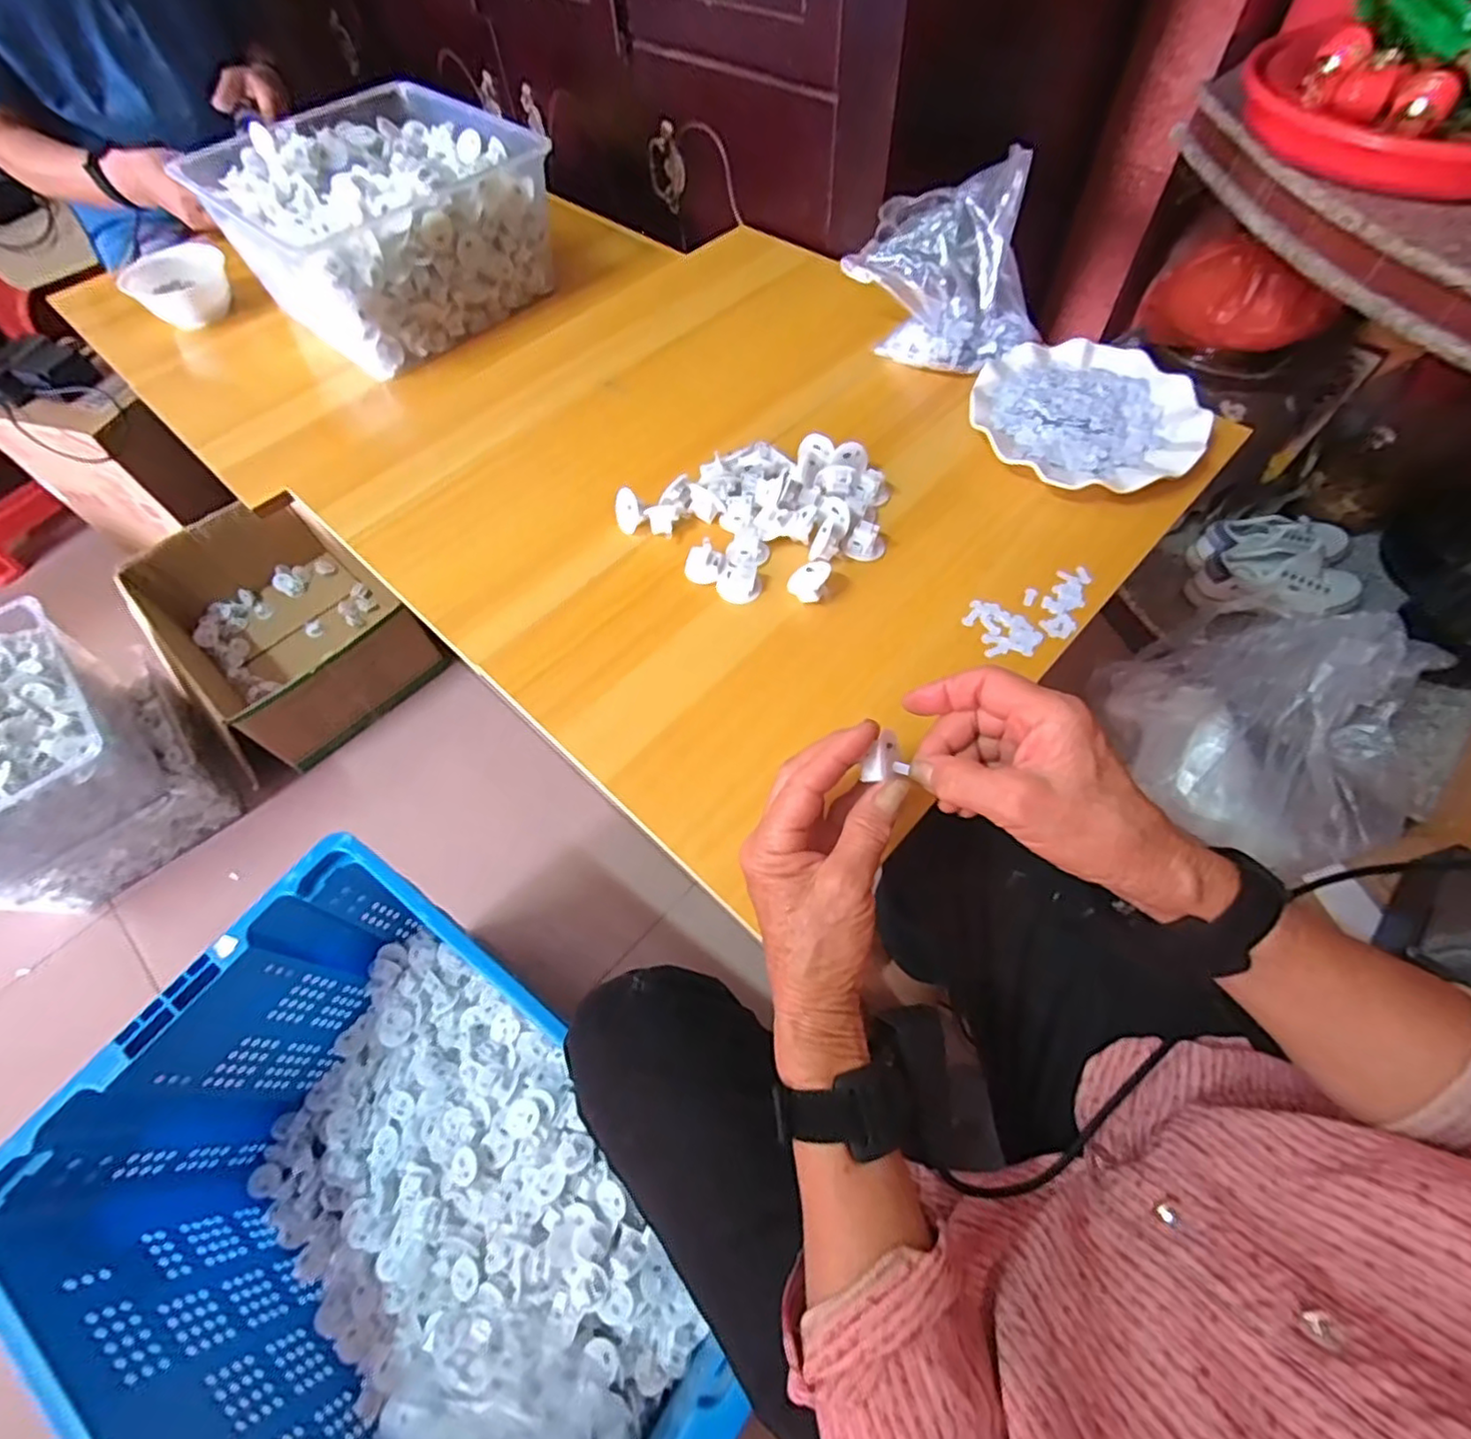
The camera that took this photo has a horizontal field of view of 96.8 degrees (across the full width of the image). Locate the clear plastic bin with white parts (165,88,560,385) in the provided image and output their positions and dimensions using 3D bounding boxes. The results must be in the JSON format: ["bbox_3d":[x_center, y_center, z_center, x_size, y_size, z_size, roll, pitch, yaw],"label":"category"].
[{"bbox_3d":[-0.394,-0.565,0.746,0.292,0.138,0.290,39,69,22],"label":"clear plastic bin with white parts"}]

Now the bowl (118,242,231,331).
[{"bbox_3d":[-0.665,-0.523,0.788,0.115,0.049,0.097,-38,66,-17],"label":"bowl"}]

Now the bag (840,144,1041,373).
[{"bbox_3d":[0.191,-0.404,0.581,0.114,0.117,0.147,-33,64,-15],"label":"bag"}]

